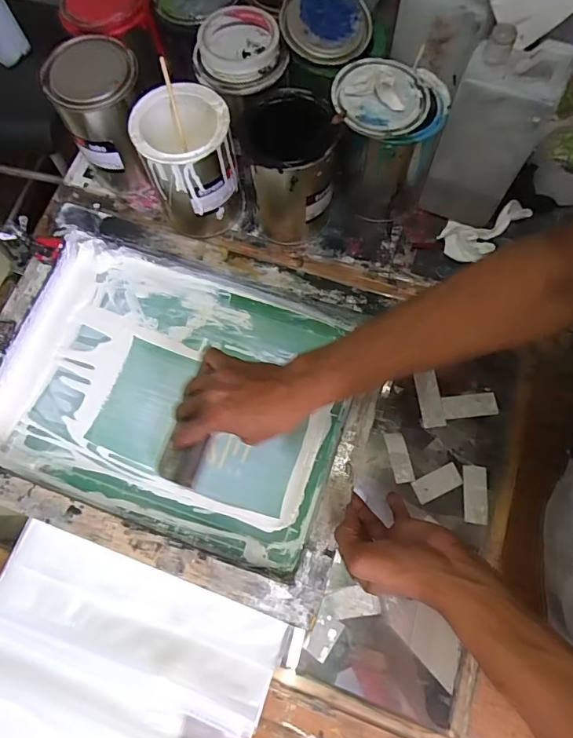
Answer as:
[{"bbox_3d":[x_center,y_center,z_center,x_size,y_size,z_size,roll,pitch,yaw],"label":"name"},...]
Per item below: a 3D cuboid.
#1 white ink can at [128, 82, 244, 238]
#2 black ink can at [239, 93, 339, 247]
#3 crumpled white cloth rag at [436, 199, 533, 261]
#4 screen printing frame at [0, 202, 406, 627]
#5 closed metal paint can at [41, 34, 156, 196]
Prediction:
[{"bbox_3d":[-0.116,-0.249,0.562,0.103,0.132,0.107,0,73,1],"label":"white ink can"},{"bbox_3d":[0.009,-0.237,0.553,0.102,0.137,0.109,-10,73,-2],"label":"black ink can"},{"bbox_3d":[0.252,-0.182,0.586,0.104,0.029,0.061,-38,75,-10],"label":"crumpled white cloth rag"},{"bbox_3d":[-0.125,0.022,0.534,0.435,0.059,0.351,19,73,6],"label":"screen printing frame"},{"bbox_3d":[-0.225,-0.317,0.587,0.101,0.146,0.105,0,73,1],"label":"closed metal paint can"}]

